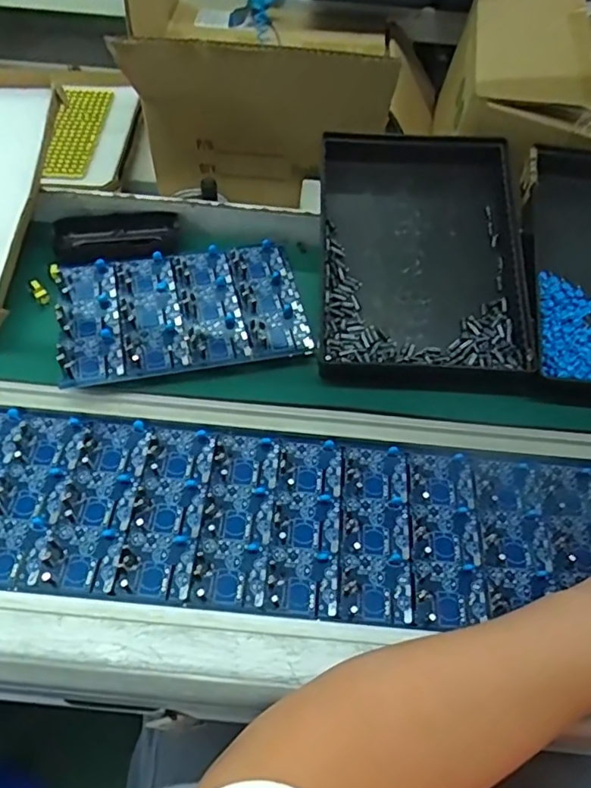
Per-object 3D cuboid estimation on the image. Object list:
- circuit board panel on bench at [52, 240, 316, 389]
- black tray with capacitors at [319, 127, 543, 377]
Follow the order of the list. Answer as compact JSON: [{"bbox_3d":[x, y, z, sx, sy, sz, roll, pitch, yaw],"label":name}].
[{"bbox_3d":[-0.095,-0.075,0.501,0.202,0.014,0.137,-10,56,-12],"label":"circuit board panel on bench"},{"bbox_3d":[0.111,-0.130,0.528,0.175,0.043,0.254,2,69,-1],"label":"black tray with capacitors"}]

